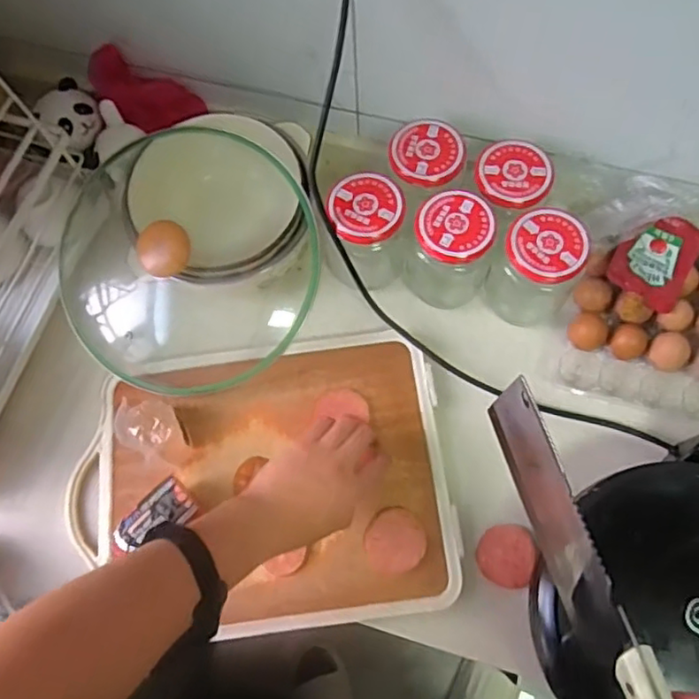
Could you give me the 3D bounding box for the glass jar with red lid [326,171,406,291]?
[{"bbox_3d":[0.019,-0.134,0.701,0.088,0.118,0.081,-1,71,2],"label":"glass jar with red lid"}]

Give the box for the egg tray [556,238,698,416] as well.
[{"bbox_3d":[0.404,-0.037,0.703,0.286,0.060,0.234,14,72,7],"label":"egg tray"}]

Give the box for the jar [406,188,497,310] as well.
[{"bbox_3d":[0.112,-0.108,0.703,0.093,0.142,0.078,-1,71,2],"label":"jar"}]

